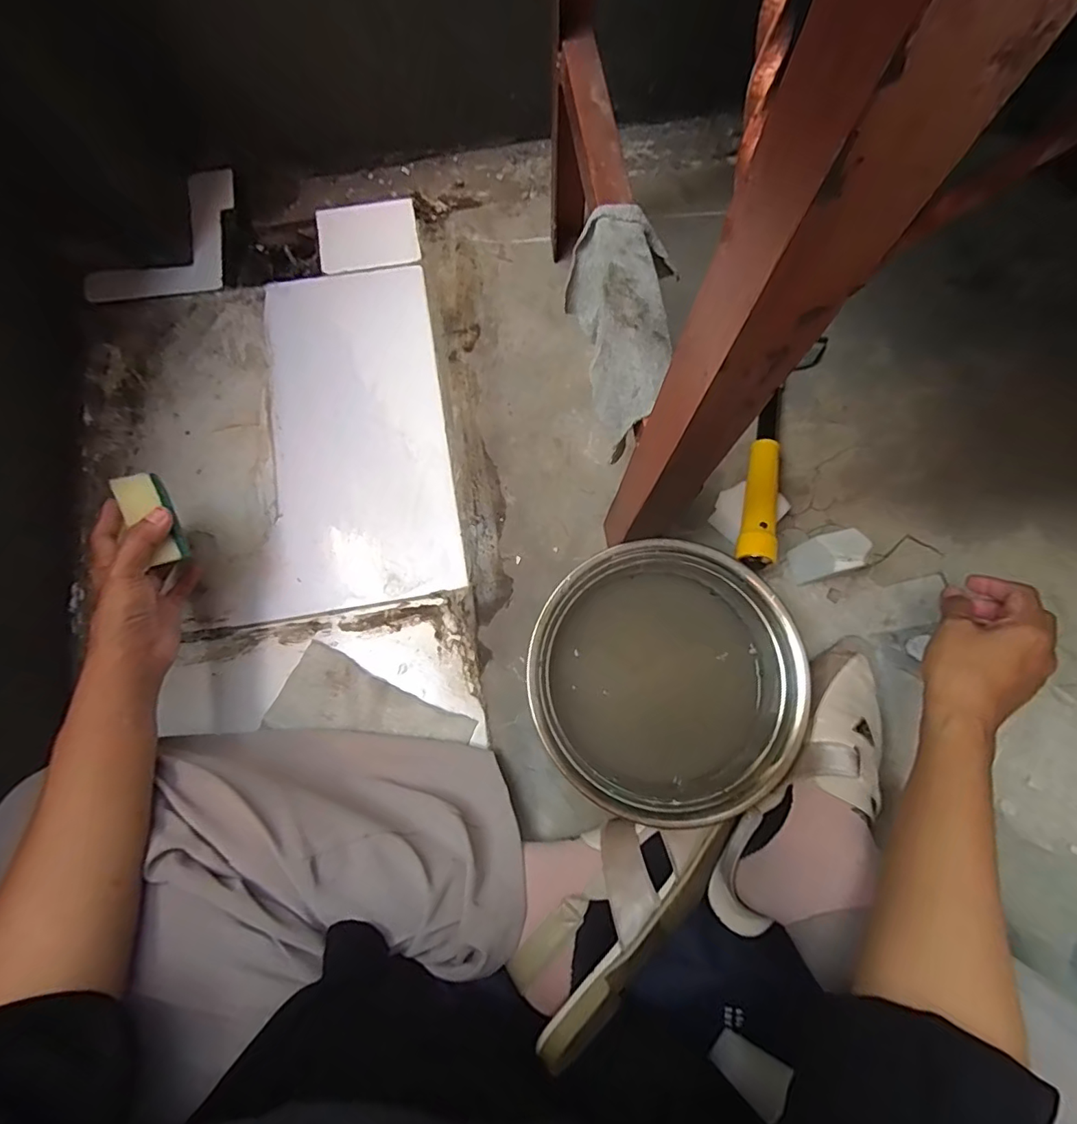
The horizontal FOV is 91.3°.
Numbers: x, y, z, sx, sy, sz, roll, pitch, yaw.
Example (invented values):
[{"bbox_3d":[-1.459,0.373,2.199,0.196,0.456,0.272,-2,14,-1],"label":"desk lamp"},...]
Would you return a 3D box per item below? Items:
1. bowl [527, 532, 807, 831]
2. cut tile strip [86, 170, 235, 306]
[{"bbox_3d":[0.111,0.104,0.479,0.227,0.074,0.224,19,78,5],"label":"bowl"},{"bbox_3d":[-0.446,-0.387,0.628,0.144,0.017,0.175,-1,77,0],"label":"cut tile strip"}]

